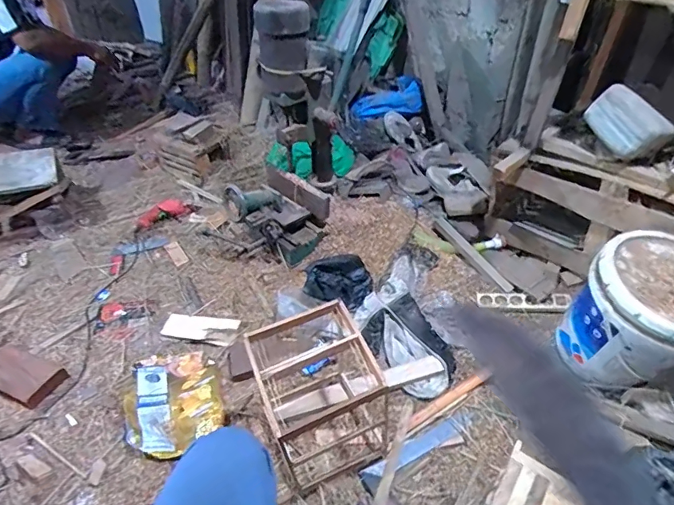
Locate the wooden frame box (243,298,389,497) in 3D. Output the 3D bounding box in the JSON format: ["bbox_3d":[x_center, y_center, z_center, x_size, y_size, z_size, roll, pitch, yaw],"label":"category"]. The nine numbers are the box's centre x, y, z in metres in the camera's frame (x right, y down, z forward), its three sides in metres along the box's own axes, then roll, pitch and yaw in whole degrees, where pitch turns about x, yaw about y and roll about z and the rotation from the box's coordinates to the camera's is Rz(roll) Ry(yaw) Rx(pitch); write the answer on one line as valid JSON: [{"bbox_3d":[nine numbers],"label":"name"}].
[{"bbox_3d":[-0.035,0.309,0.970,0.256,0.351,0.273,-17,42,-19],"label":"wooden frame box"}]

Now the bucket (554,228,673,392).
[{"bbox_3d":[0.743,0.170,1.109,0.282,0.319,0.288,0,39,0],"label":"bucket"}]

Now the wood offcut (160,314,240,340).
[{"bbox_3d":[-0.395,0.216,1.301,0.212,0.025,0.077,4,40,5],"label":"wood offcut"}]

